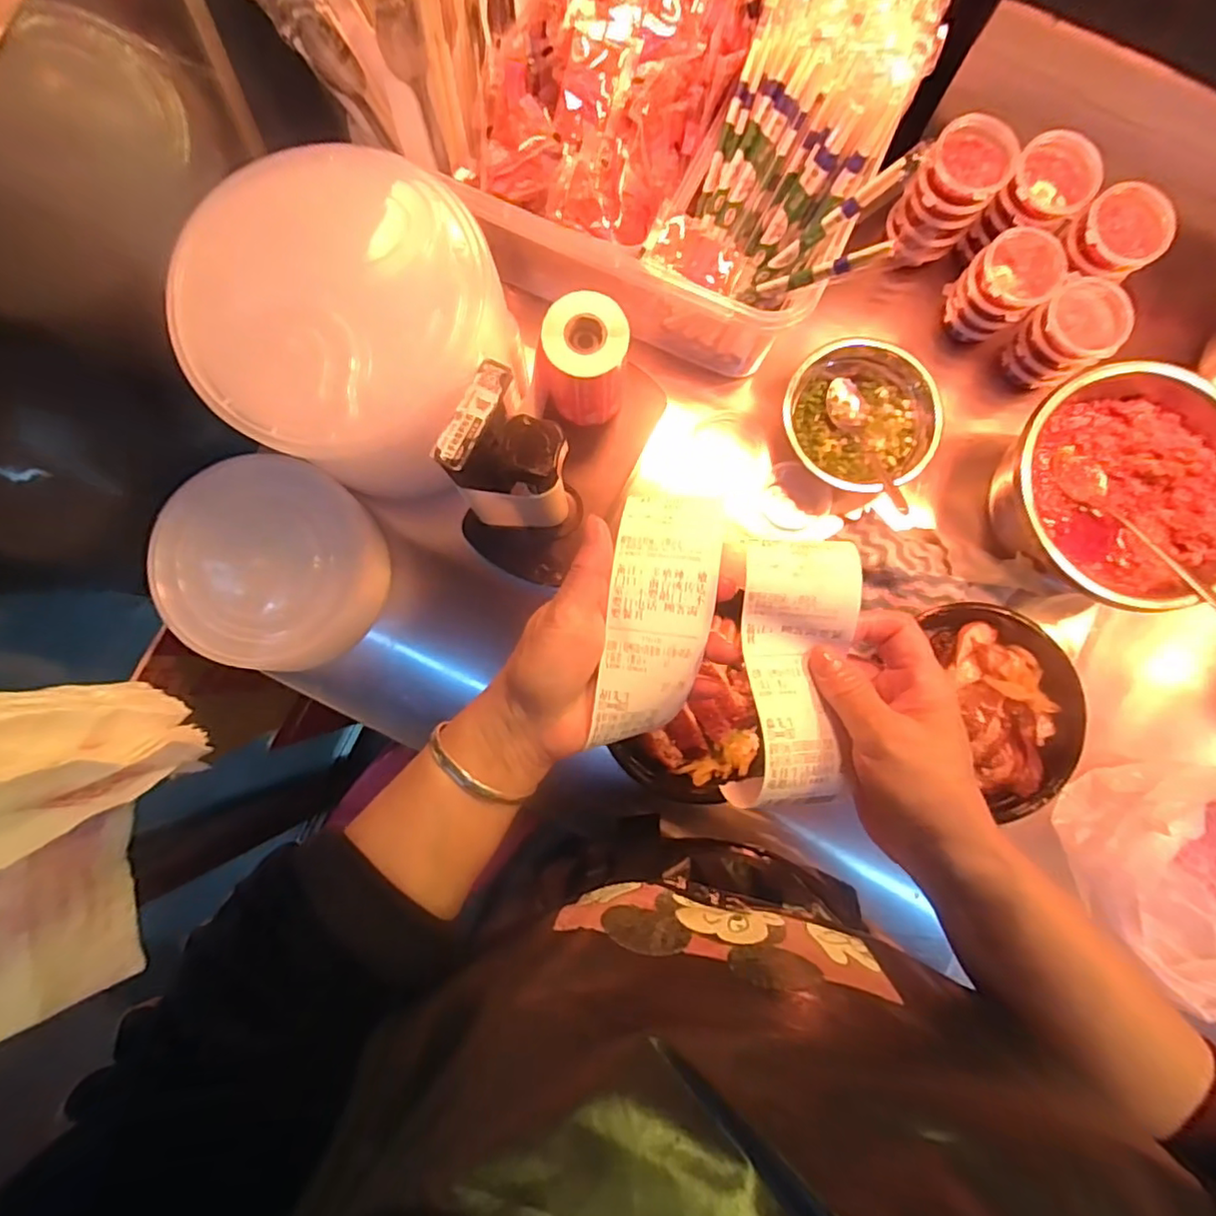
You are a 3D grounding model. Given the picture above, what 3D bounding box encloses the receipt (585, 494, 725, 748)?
[{"bbox_3d":[0.025,0.004,0.329,0.053,0.026,0.133,12,85,1],"label":"receipt"}]

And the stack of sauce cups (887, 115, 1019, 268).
[{"bbox_3d":[0.287,-0.349,0.535,0.064,0.114,0.056,39,86,3],"label":"stack of sauce cups"}]

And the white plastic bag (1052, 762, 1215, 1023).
[{"bbox_3d":[0.507,0.236,0.506,0.246,0.093,0.182,43,86,3],"label":"white plastic bag"}]

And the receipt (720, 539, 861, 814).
[{"bbox_3d":[0.091,0.031,0.303,0.052,0.020,0.127,5,86,0],"label":"receipt"}]

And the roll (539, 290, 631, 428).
[{"bbox_3d":[-0.015,-0.189,0.490,0.064,0.102,0.064,0,85,0],"label":"roll"}]

